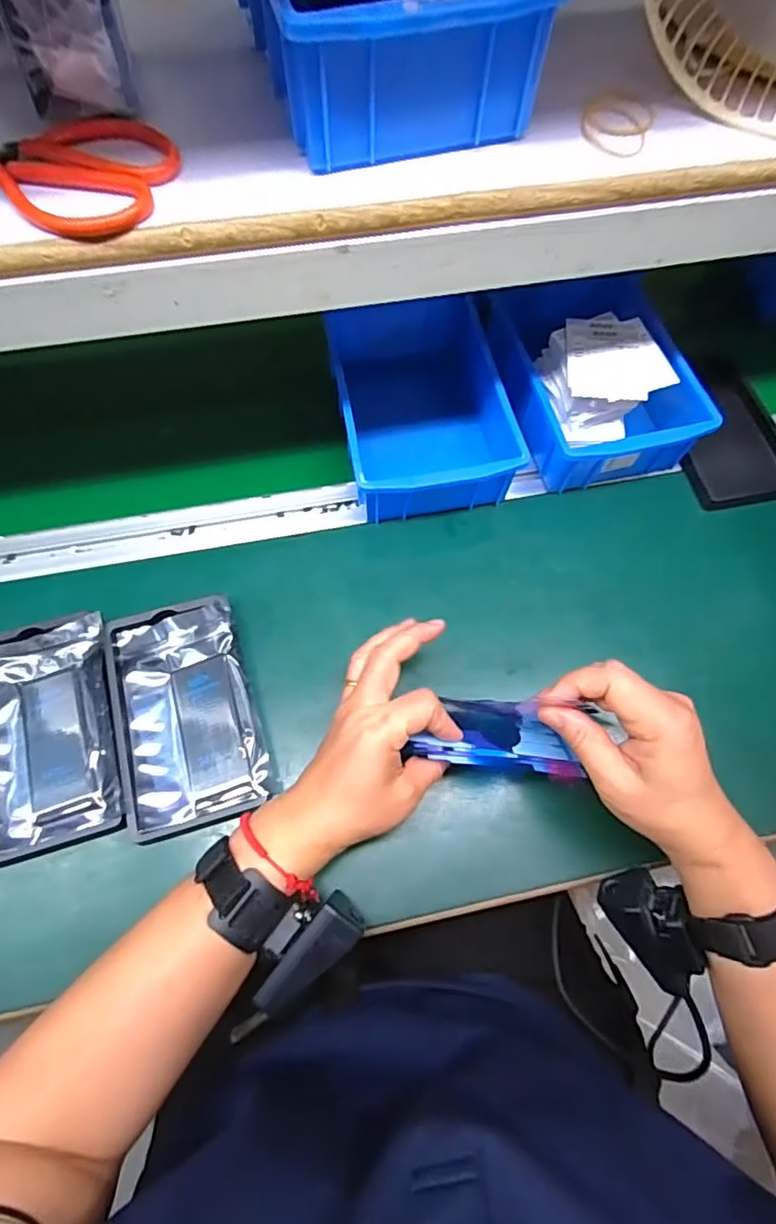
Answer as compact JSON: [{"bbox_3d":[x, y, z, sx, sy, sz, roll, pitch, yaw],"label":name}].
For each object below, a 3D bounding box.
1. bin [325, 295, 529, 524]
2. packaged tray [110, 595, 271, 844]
[{"bbox_3d":[0.024,-0.172,0.491,0.129,0.067,0.186,-11,67,-6],"label":"bin"},{"bbox_3d":[-0.145,0.069,0.407,0.093,0.022,0.155,-15,68,-8],"label":"packaged tray"}]

